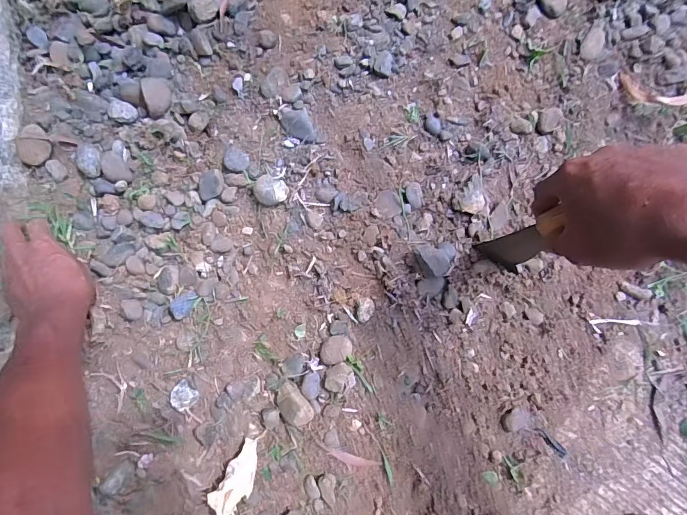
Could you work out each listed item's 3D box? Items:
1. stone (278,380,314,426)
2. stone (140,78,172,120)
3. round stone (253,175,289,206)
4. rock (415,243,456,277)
[{"bbox_3d":[-0.059,0.171,0.484,0.032,0.024,0.051,-41,82,-7],"label":"stone"},{"bbox_3d":[-0.259,-0.225,0.582,0.030,0.025,0.056,-10,80,-2],"label":"stone"},{"bbox_3d":[-0.096,-0.087,0.552,0.040,0.025,0.039,0,79,0],"label":"round stone"},{"bbox_3d":[0.121,0.001,0.523,0.052,0.028,0.042,-16,80,-3],"label":"rock"}]

